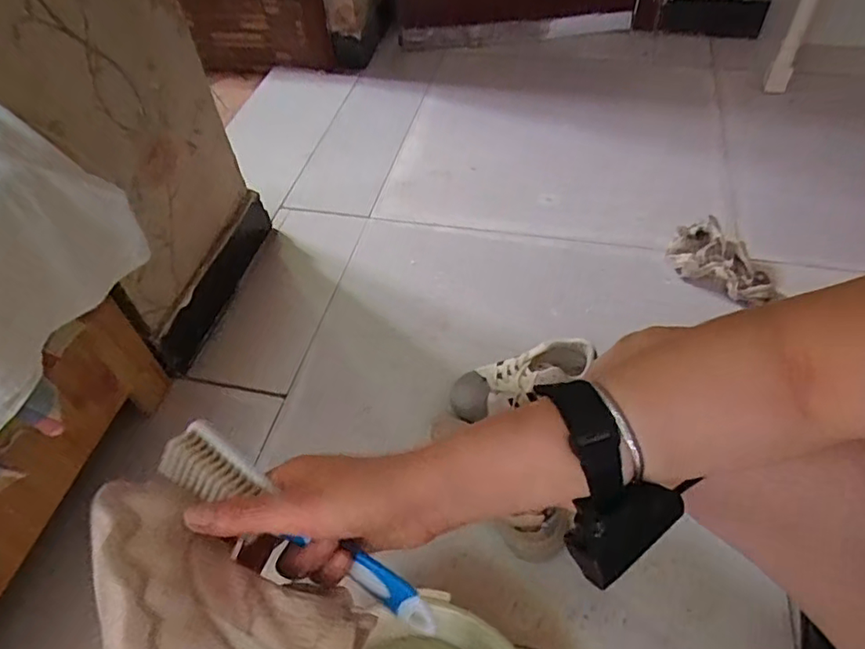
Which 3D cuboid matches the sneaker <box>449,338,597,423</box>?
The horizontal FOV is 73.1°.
[{"bbox_3d":[0.146,0.093,0.962,0.238,0.090,0.097,-11,51,-5],"label":"sneaker"}]

